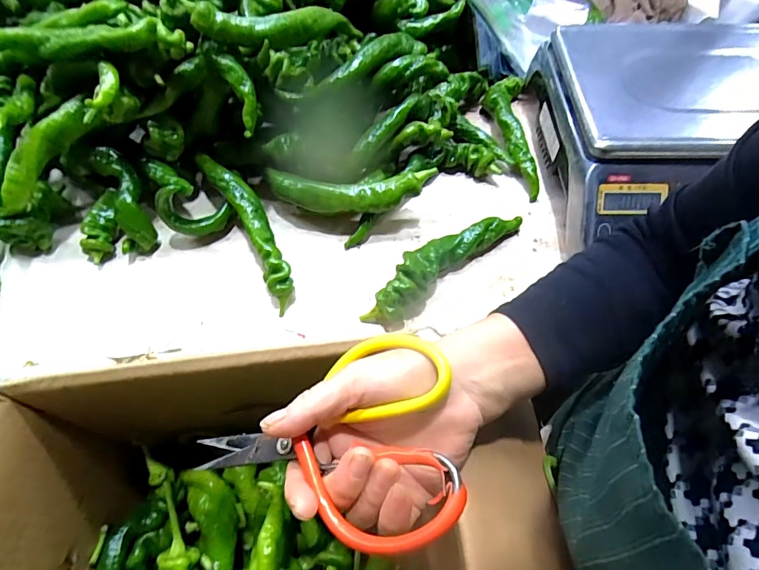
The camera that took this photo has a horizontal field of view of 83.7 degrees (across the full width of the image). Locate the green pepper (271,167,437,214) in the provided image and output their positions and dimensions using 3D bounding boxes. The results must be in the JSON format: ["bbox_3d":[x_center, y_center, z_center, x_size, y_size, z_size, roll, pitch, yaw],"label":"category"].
[{"bbox_3d":[-0.037,-0.113,0.493,0.191,0.037,0.049,2,59,-1],"label":"green pepper"}]

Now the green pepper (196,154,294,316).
[{"bbox_3d":[-0.148,-0.069,0.489,0.038,0.063,0.199,-28,64,-17],"label":"green pepper"}]

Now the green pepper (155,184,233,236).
[{"bbox_3d":[-0.208,-0.082,0.482,0.072,0.080,0.026,-18,62,-12],"label":"green pepper"}]

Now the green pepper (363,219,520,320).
[{"bbox_3d":[0.072,-0.030,0.481,0.216,0.042,0.047,-37,67,-21],"label":"green pepper"}]

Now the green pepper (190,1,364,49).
[{"bbox_3d":[-0.093,-0.275,0.446,0.198,0.039,0.029,-23,62,-33],"label":"green pepper"}]

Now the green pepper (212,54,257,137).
[{"bbox_3d":[-0.139,-0.194,0.427,0.024,0.017,0.079,-24,102,-15],"label":"green pepper"}]

